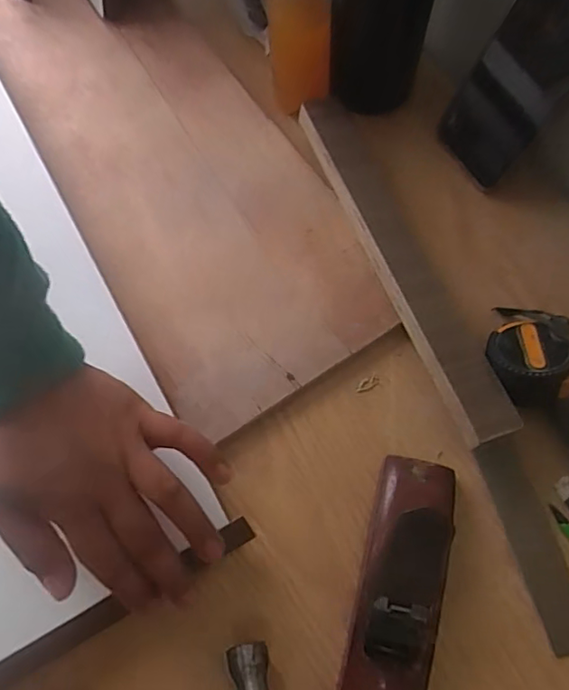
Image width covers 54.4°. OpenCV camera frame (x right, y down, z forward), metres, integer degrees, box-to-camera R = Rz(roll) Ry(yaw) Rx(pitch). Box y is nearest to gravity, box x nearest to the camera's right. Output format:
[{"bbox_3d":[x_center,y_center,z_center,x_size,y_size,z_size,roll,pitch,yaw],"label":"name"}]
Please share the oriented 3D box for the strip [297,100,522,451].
[{"bbox_3d":[0.083,-0.069,0.418,0.040,0.022,0.300,-17,66,-11],"label":"strip"}]

